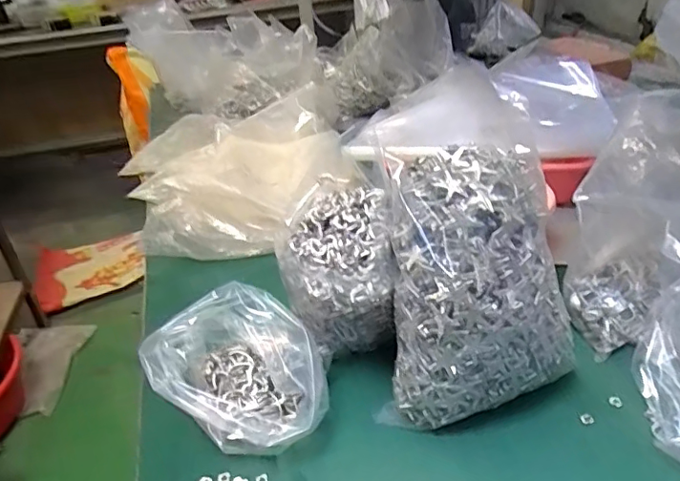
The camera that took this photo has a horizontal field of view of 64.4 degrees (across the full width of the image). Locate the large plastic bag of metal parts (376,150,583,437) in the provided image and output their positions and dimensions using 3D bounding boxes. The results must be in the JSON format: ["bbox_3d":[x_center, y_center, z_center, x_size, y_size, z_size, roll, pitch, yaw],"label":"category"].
[{"bbox_3d":[0.119,0.048,0.464,0.161,0.219,0.129,3,34,14],"label":"large plastic bag of metal parts"}]

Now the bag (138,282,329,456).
[{"bbox_3d":[-0.086,0.125,0.475,0.139,0.107,0.134,-20,35,-21],"label":"bag"}]

